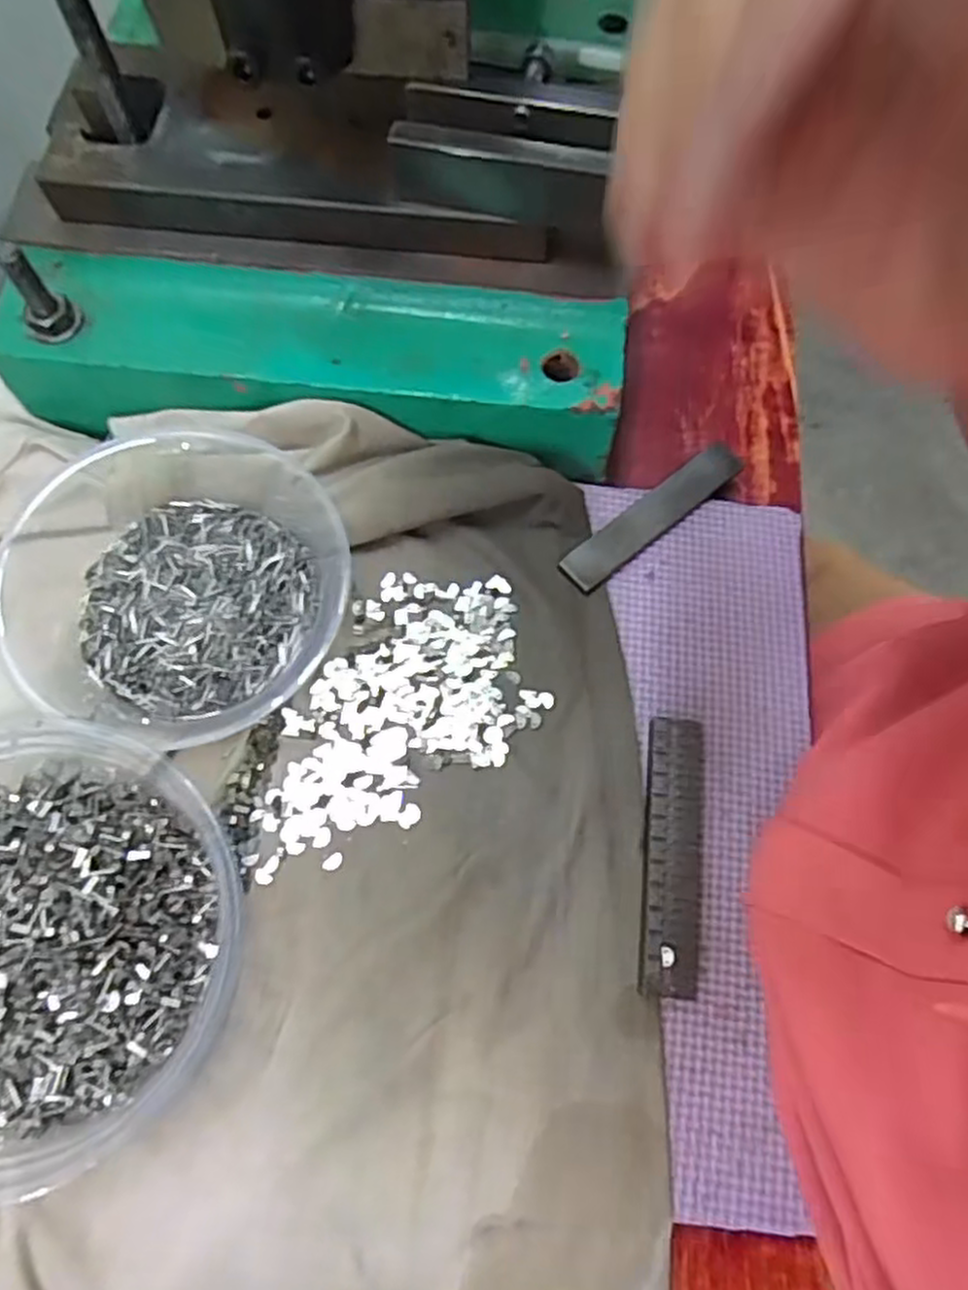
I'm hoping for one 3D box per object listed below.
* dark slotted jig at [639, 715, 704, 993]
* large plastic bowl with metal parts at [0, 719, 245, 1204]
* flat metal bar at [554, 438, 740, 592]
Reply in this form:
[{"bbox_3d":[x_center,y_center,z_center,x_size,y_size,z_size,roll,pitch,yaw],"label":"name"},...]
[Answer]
[{"bbox_3d":[0.068,0.074,0.276,0.021,0.011,0.096,7,71,2],"label":"dark slotted jig"},{"bbox_3d":[-0.148,0.095,0.249,0.128,0.048,0.139,0,71,-1],"label":"large plastic bowl with metal parts"},{"bbox_3d":[0.073,-0.056,0.327,0.095,0.006,0.019,-36,80,-14],"label":"flat metal bar"}]

